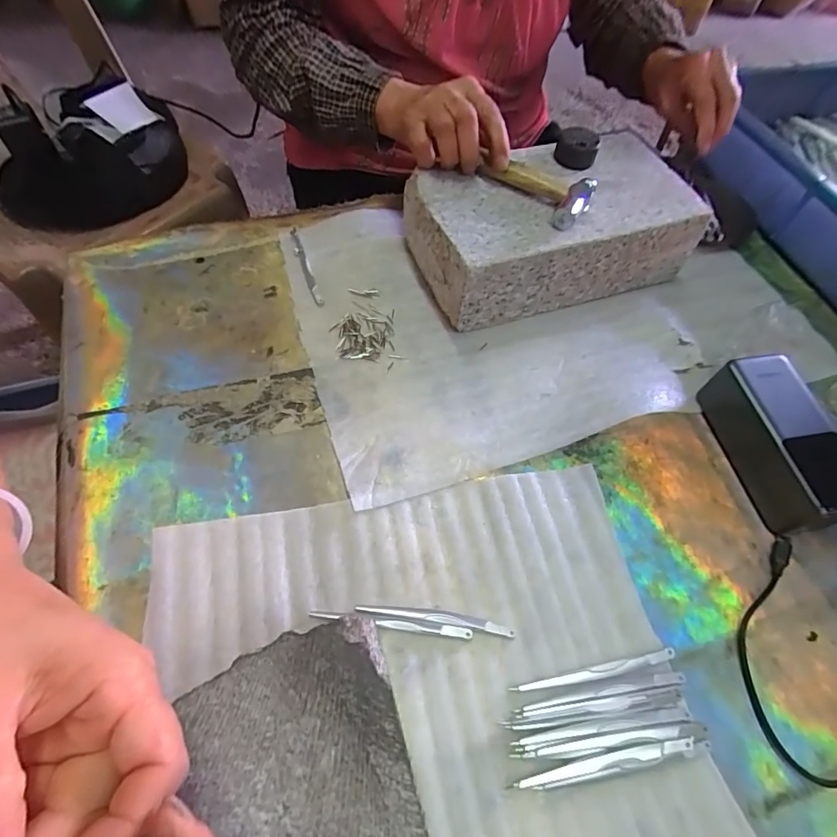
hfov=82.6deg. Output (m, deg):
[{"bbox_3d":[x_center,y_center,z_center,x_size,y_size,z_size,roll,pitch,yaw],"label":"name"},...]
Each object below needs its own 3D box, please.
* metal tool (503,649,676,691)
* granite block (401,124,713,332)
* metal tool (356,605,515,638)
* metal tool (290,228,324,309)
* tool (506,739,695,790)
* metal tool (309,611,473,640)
[{"bbox_3d":[0.110,0.158,0.296,0.107,0.004,0.008,-8,60,-9],"label":"metal tool"},{"bbox_3d":[0.123,-0.181,0.454,0.245,0.080,0.135,-16,61,-14],"label":"granite block"},{"bbox_3d":[0.011,0.128,0.308,0.100,0.005,0.009,10,59,2],"label":"metal tool"},{"bbox_3d":[-0.109,-0.147,0.457,0.010,0.006,0.103,-18,62,-14],"label":"metal tool"},{"bbox_3d":[0.105,0.196,0.271,0.108,0.007,0.010,-5,59,-7],"label":"tool"},{"bbox_3d":[-0.017,0.131,0.305,0.103,0.004,0.006,8,59,0],"label":"metal tool"}]

